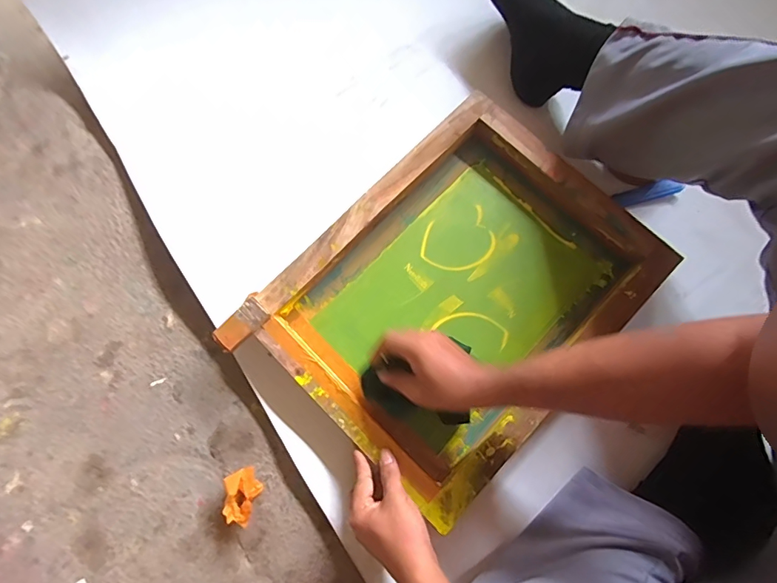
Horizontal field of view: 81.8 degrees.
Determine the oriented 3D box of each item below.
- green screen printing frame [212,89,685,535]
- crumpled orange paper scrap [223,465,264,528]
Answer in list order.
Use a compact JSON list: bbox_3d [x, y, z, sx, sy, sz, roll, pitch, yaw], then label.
[{"bbox_3d":[0.090,0.001,0.607,0.366,0.069,0.458,44,79,9],"label":"green screen printing frame"},{"bbox_3d":[-0.187,0.263,0.579,0.040,0.031,0.064,-3,76,-2],"label":"crumpled orange paper scrap"}]

